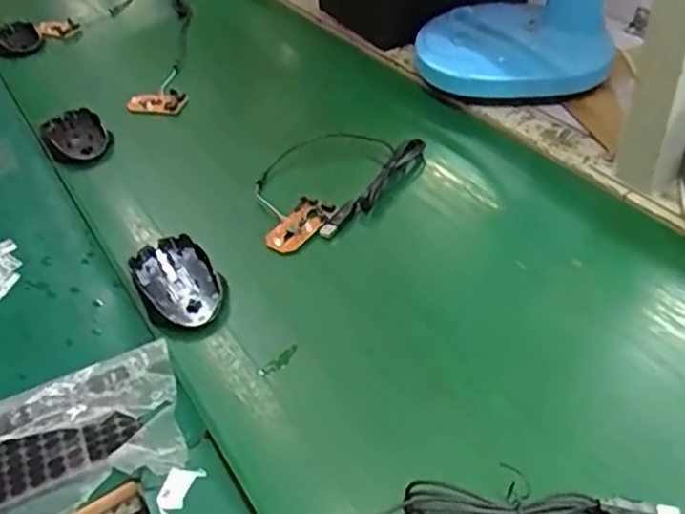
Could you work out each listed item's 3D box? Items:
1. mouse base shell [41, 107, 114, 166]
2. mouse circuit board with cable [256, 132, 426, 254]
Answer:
[{"bbox_3d":[-0.302,-0.138,0.762,0.063,0.015,0.102,-26,44,-20],"label":"mouse base shell"},{"bbox_3d":[-0.018,-0.079,0.648,0.125,0.031,0.192,29,52,33],"label":"mouse circuit board with cable"}]

